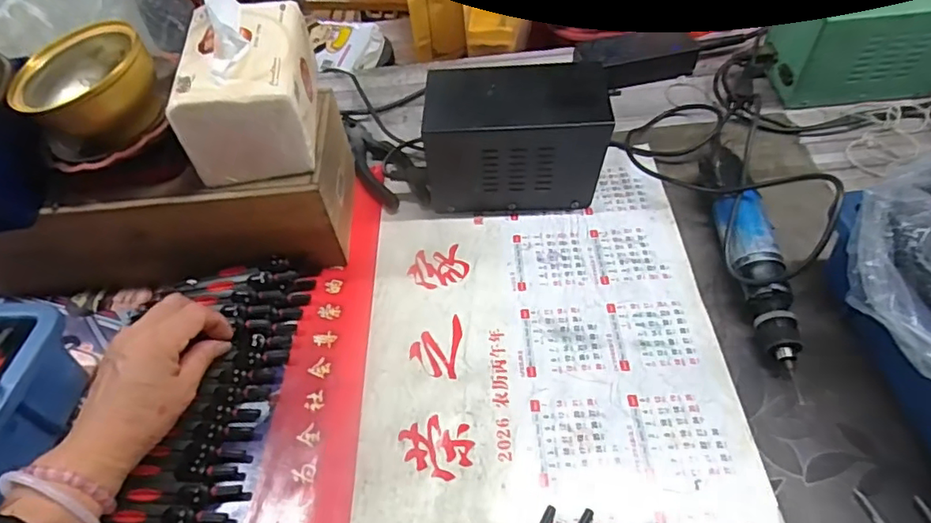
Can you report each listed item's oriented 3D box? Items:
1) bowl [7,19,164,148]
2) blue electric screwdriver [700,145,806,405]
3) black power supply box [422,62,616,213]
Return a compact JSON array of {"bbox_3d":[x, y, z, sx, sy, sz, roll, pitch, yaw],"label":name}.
[{"bbox_3d":[-0.284,-0.130,0.423,0.096,0.057,0.099,-30,54,-17],"label":"bowl"},{"bbox_3d":[0.231,-0.012,0.455,0.040,0.043,0.243,0,49,5],"label":"blue electric screwdriver"},{"bbox_3d":[0.046,-0.113,0.518,0.160,0.107,0.080,-1,48,4],"label":"black power supply box"}]

